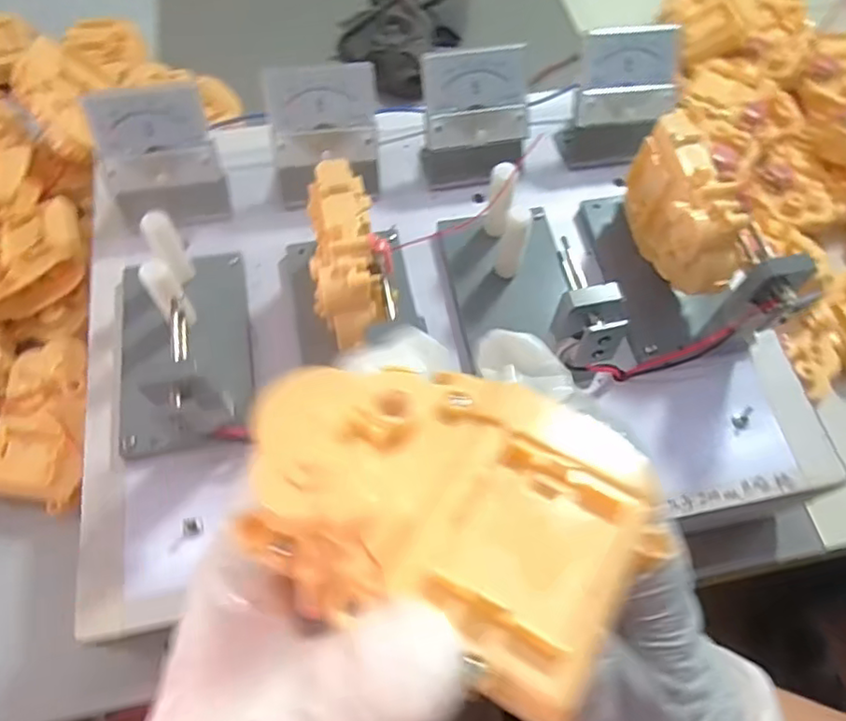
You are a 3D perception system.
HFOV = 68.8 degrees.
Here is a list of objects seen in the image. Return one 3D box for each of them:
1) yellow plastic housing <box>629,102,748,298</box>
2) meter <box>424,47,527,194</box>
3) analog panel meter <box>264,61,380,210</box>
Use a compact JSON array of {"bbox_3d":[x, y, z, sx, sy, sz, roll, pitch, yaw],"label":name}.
[{"bbox_3d":[0.141,-0.078,0.340,0.032,0.066,0.091,-7,63,-4],"label":"yellow plastic housing"},{"bbox_3d":[0.033,-0.149,0.390,0.063,0.070,0.050,-5,63,-3],"label":"meter"},{"bbox_3d":[-0.059,-0.136,0.377,0.064,0.070,0.044,-9,64,-5],"label":"analog panel meter"}]

